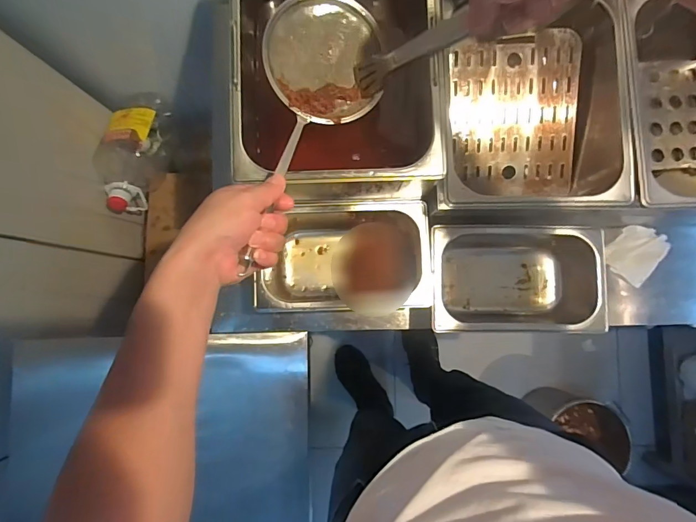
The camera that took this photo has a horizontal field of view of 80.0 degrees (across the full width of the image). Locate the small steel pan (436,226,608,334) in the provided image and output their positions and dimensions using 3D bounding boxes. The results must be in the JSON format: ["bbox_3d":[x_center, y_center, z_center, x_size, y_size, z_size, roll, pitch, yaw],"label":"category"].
[{"bbox_3d":[0.262,0.031,0.682,0.266,0.109,0.162,0,85,0],"label":"small steel pan"}]

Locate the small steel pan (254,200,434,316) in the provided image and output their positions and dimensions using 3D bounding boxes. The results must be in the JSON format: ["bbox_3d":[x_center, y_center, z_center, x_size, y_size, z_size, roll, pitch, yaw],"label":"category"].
[{"bbox_3d":[-0.004,-0.003,0.679,0.260,0.100,0.169,0,85,0],"label":"small steel pan"}]

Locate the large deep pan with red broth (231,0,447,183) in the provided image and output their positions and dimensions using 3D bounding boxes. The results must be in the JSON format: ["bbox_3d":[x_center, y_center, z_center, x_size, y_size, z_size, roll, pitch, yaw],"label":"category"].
[{"bbox_3d":[-0.017,-0.265,0.617,0.265,0.226,0.350,-4,85,0],"label":"large deep pan with red broth"}]

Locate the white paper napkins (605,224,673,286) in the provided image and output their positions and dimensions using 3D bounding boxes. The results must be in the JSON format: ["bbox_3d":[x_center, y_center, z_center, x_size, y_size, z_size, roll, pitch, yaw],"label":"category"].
[{"bbox_3d":[0.501,-0.013,0.719,0.098,0.012,0.092,28,106,-16],"label":"white paper napkins"}]

